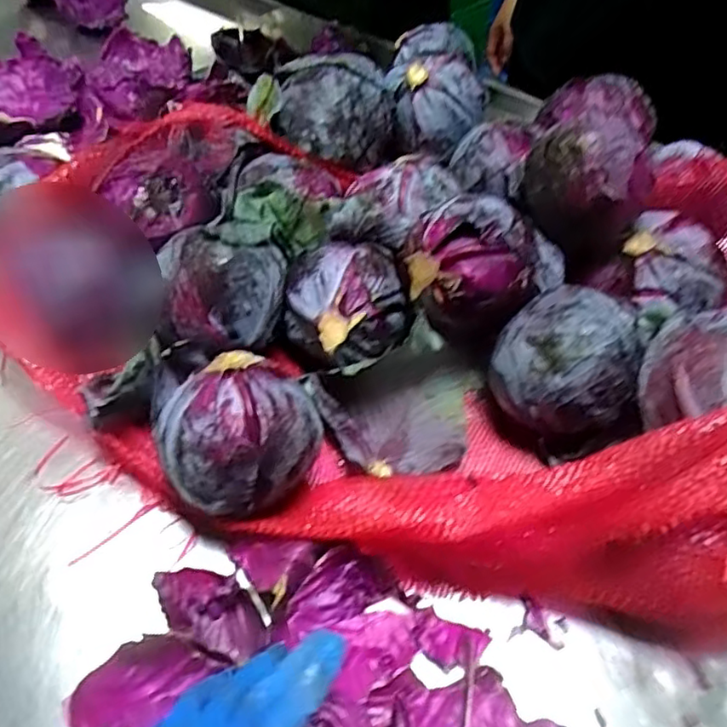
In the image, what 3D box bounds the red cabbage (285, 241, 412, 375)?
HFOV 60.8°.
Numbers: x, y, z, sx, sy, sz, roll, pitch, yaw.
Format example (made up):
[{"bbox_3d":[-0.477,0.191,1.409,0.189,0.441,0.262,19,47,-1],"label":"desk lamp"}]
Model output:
[{"bbox_3d":[-0.017,-0.057,0.614,0.122,0.090,0.110,-26,58,-23],"label":"red cabbage"}]

